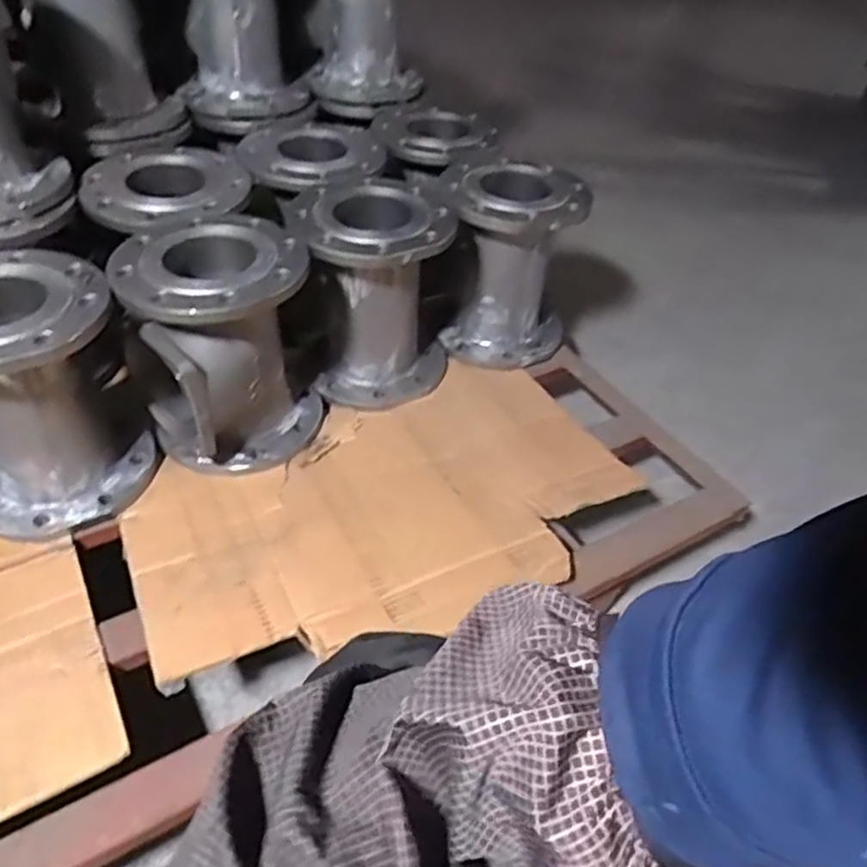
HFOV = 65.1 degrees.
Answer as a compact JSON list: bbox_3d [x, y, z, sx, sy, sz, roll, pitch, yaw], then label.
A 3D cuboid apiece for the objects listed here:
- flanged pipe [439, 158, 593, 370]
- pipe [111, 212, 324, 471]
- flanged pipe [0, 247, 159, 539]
[{"bbox_3d":[0.119,-0.250,1.036,0.188,0.258,0.180,10,44,5],"label":"flanged pipe"},{"bbox_3d":[-0.258,-0.112,0.846,0.214,0.242,0.220,-11,46,-16],"label":"pipe"},{"bbox_3d":[-0.446,-0.044,0.748,0.206,0.250,0.195,-28,52,-30],"label":"flanged pipe"}]

